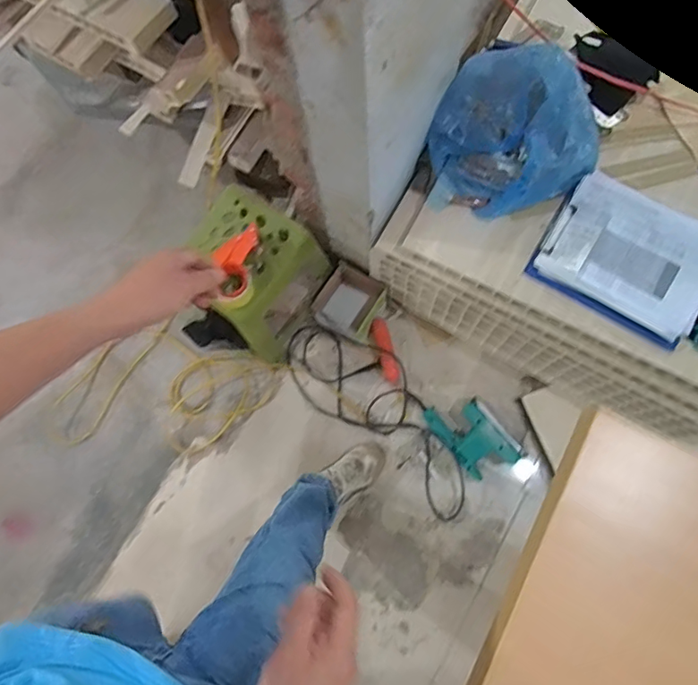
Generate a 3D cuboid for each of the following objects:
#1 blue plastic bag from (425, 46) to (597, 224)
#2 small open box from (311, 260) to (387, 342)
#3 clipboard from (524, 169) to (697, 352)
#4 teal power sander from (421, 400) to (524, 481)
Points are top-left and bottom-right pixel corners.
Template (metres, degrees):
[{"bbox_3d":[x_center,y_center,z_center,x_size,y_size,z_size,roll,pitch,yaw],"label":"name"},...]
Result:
[{"bbox_3d":[0.330,-0.412,0.996,0.329,0.171,0.284,9,77,5],"label":"blue plastic bag"},{"bbox_3d":[0.002,-0.104,1.323,0.152,0.119,0.147,29,80,10],"label":"small open box"},{"bbox_3d":[0.548,-0.175,0.998,0.313,0.042,0.264,32,82,15],"label":"clipboard"},{"bbox_3d":[0.302,0.230,1.252,0.138,0.100,0.236,-42,78,-7],"label":"teal power sander"}]

